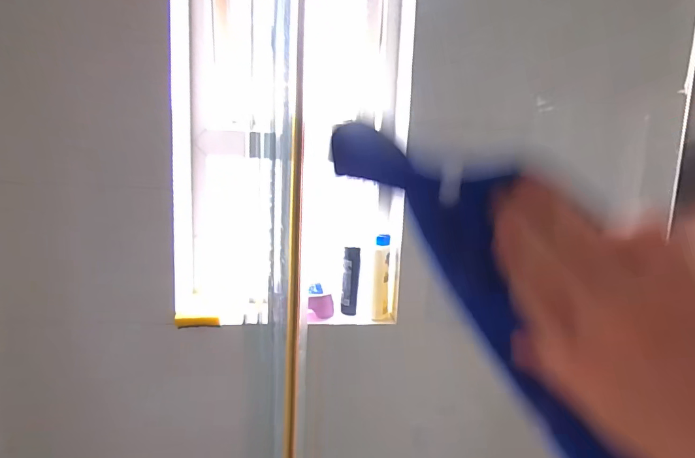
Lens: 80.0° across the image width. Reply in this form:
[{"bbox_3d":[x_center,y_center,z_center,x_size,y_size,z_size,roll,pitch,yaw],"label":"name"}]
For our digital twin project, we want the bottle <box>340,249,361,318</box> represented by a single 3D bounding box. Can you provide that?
[{"bbox_3d":[0.008,0.124,1.005,0.041,0.156,0.048,2,8,-2],"label":"bottle"}]

